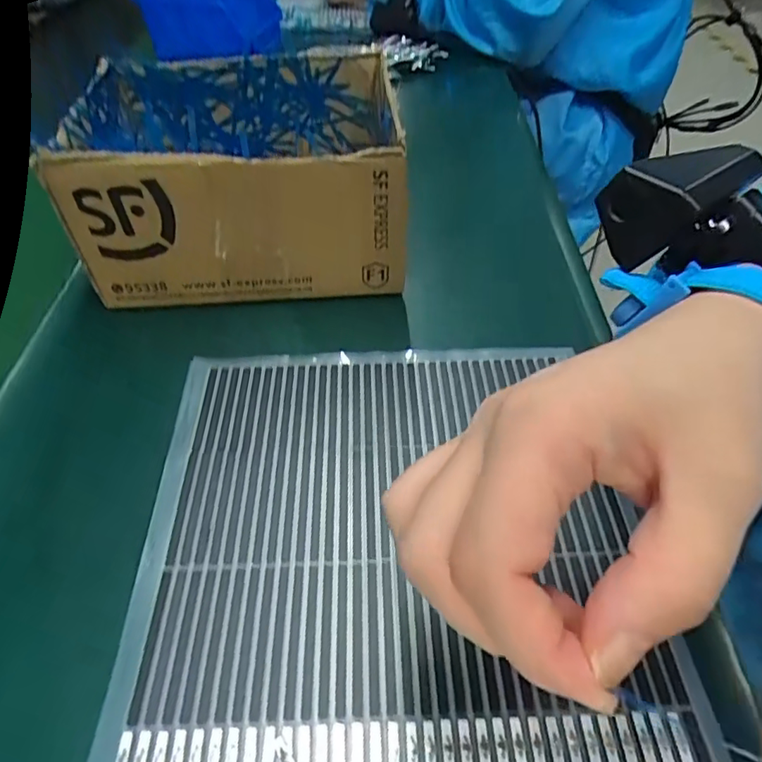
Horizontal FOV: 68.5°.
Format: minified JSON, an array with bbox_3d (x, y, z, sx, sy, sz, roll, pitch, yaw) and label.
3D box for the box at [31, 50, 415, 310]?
[{"bbox_3d":[-0.090,-0.140,0.387,0.202,0.105,0.156,0,47,-1],"label":"box"}]

